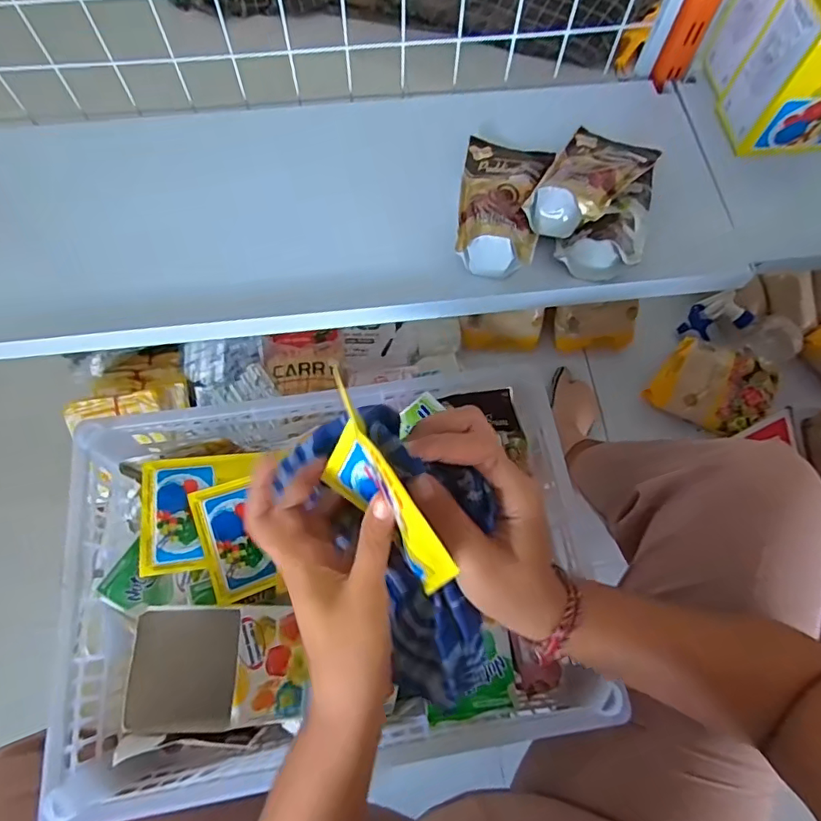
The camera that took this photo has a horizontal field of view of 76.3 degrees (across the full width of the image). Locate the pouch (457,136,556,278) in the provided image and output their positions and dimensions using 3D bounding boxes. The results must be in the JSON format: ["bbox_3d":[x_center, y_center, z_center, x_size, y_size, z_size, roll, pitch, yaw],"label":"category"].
[{"bbox_3d":[0.093,-0.216,0.521,0.083,0.039,0.166,9,69,3],"label":"pouch"}]

